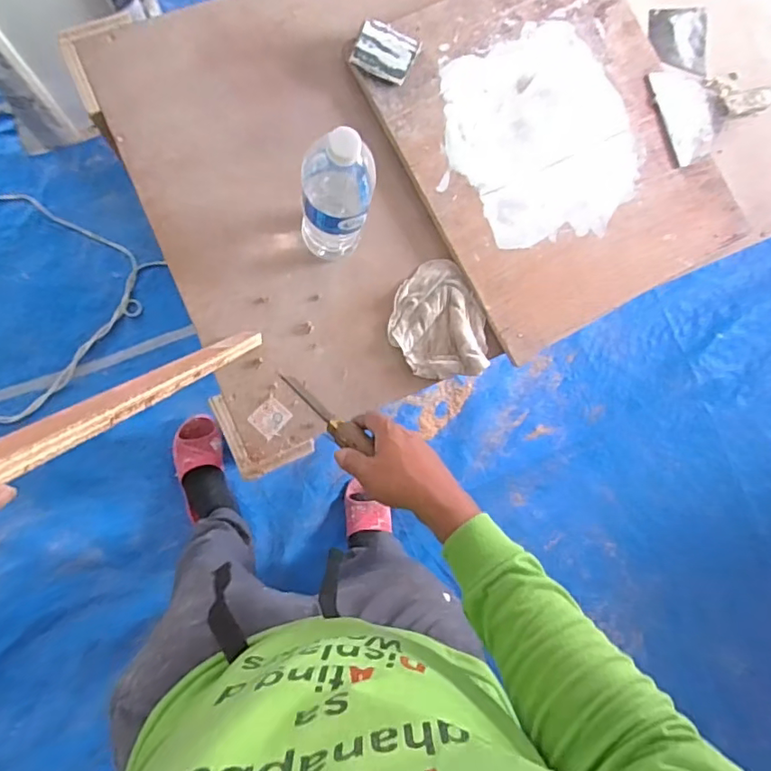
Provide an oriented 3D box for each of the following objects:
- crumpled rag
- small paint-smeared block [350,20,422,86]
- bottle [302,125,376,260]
[{"bbox_3d":[0.072,-0.091,0.750,0.132,0.035,0.164,-5,86,-8],"label":"crumpled rag"},{"bbox_3d":[-0.001,-0.456,0.761,0.080,0.016,0.068,24,82,-5],"label":"small paint-smeared block"},{"bbox_3d":[-0.055,-0.208,0.629,0.070,0.232,0.064,1,85,-8],"label":"bottle"}]

